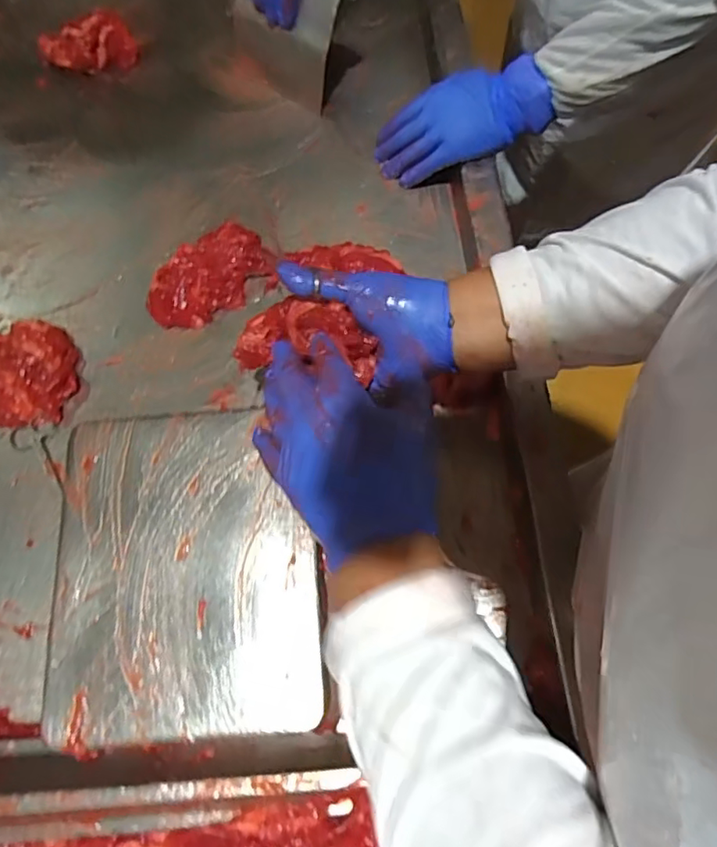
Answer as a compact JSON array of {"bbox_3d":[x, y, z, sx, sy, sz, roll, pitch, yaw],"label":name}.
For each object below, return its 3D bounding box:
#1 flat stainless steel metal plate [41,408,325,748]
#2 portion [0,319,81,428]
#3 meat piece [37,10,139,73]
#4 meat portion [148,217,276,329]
[{"bbox_3d":[-0.121,0.096,0.394,0.182,0.011,0.217,-4,70,0],"label":"flat stainless steel metal plate"},{"bbox_3d":[-0.344,-0.050,0.569,0.112,0.030,0.103,-5,70,0],"label":"portion"},{"bbox_3d":[-0.332,-0.467,0.690,0.110,0.030,0.059,-8,71,-1],"label":"meat piece"},{"bbox_3d":[-0.158,-0.154,0.592,0.138,0.036,0.085,-33,73,-10],"label":"meat portion"}]

